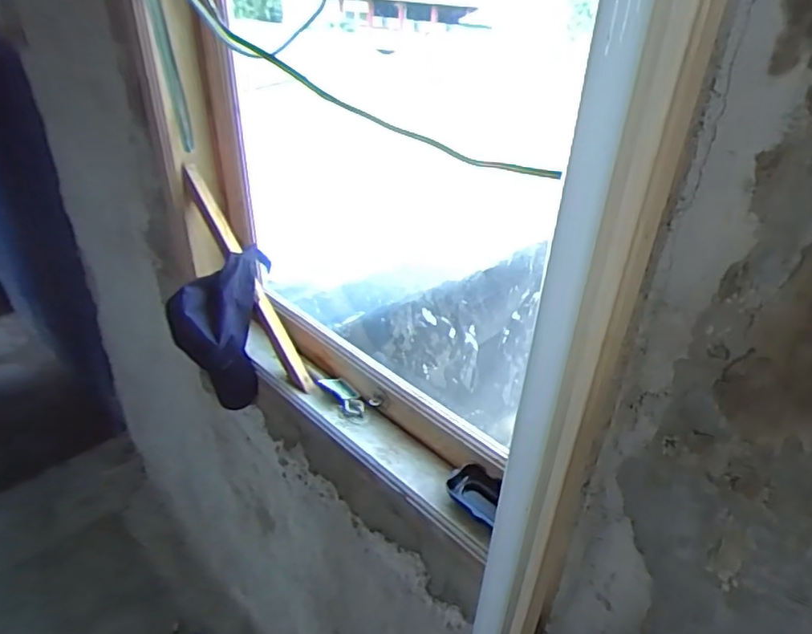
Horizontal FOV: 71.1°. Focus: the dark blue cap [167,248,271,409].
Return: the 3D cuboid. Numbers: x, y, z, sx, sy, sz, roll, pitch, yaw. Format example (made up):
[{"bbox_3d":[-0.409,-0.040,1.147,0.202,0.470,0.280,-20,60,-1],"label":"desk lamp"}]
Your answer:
[{"bbox_3d":[-0.295,0.034,0.919,0.154,0.253,0.111,-5,32,-12],"label":"dark blue cap"}]

